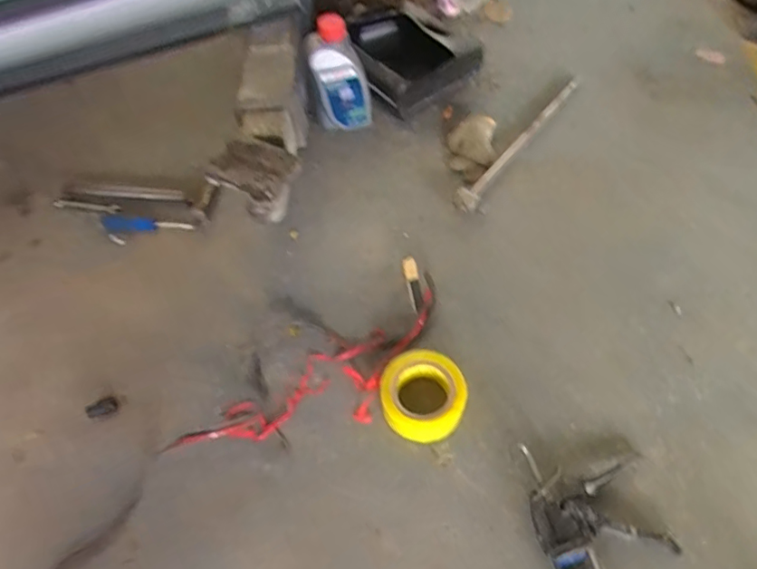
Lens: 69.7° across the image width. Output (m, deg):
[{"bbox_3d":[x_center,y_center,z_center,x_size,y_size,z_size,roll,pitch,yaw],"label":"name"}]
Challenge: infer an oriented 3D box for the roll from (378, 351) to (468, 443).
[{"bbox_3d":[0.061,0.152,0.754,0.114,0.055,0.116,-2,57,3],"label":"roll"}]

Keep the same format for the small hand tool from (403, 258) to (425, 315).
[{"bbox_3d":[0.057,-0.001,0.889,0.023,0.009,0.105,-8,57,-1],"label":"small hand tool"}]

